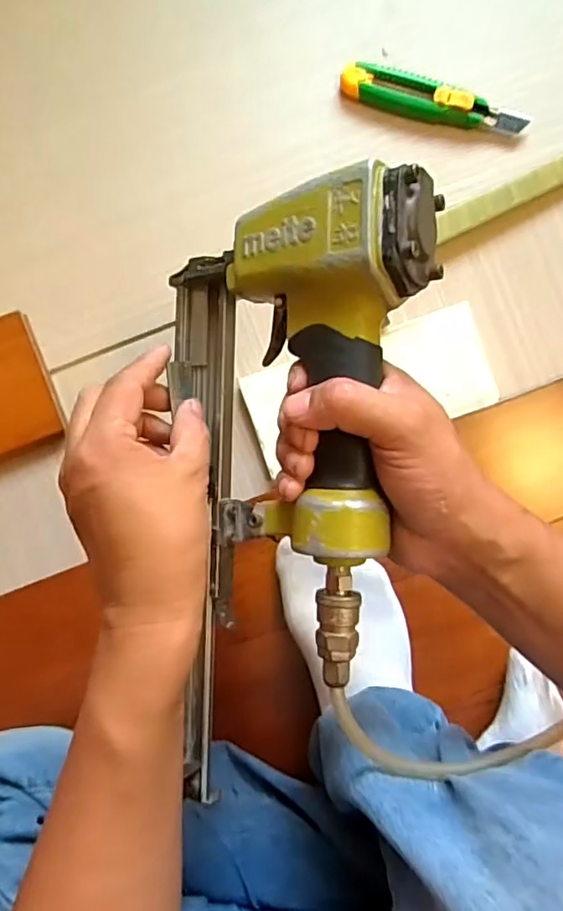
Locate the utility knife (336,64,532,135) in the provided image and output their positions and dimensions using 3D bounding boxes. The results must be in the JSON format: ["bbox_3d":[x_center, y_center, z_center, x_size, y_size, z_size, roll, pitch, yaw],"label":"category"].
[{"bbox_3d":[0.144,-0.334,0.538,0.176,0.013,0.030,15,90,0],"label":"utility knife"}]

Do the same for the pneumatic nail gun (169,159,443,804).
[{"bbox_3d":[-0.017,0.030,0.337,0.166,0.073,0.362,17,106,39],"label":"pneumatic nail gun"}]

